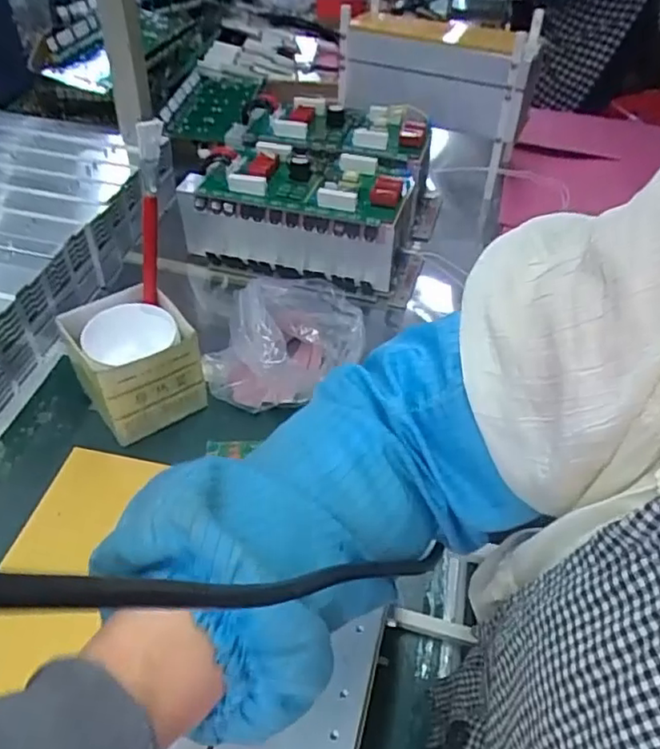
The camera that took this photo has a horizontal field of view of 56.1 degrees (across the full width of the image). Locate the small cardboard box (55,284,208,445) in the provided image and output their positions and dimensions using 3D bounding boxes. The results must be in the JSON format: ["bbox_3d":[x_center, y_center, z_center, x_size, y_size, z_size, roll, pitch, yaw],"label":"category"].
[{"bbox_3d":[-0.209,-0.012,0.663,0.107,0.108,0.116,-27,53,-27],"label":"small cardboard box"}]

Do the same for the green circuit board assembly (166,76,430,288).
[{"bbox_3d":[-0.024,-0.275,0.876,0.300,0.109,0.289,11,46,7],"label":"green circuit board assembly"}]

